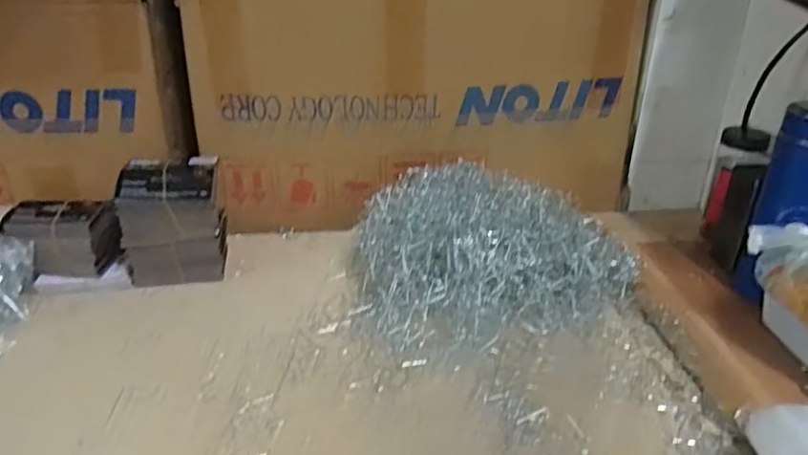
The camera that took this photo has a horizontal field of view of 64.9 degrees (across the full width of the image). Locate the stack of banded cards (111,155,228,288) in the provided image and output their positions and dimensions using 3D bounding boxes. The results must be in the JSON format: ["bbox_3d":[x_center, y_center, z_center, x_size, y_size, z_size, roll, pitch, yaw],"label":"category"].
[{"bbox_3d":[-0.262,-0.003,0.733,0.108,0.143,0.079,-3,28,-7],"label":"stack of banded cards"}]

